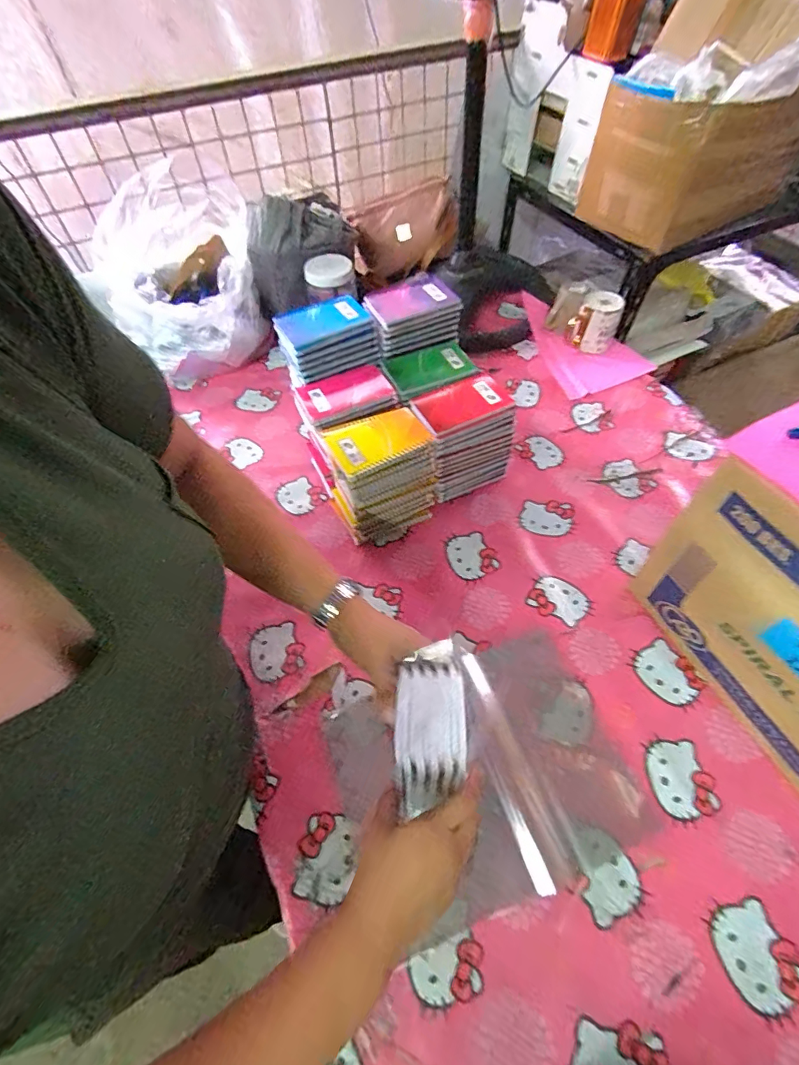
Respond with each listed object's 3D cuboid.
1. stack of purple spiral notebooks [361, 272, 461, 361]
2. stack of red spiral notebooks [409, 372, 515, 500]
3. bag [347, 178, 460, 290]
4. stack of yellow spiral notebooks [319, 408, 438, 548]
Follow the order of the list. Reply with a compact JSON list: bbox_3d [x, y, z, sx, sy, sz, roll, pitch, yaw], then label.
[{"bbox_3d":[0.018,-0.363,0.776,0.141,0.081,0.126,-15,56,-7],"label":"stack of purple spiral notebooks"},{"bbox_3d":[0.098,-0.149,0.747,0.141,0.175,0.099,-21,57,-11],"label":"stack of red spiral notebooks"},{"bbox_3d":[0.013,-0.682,1.079,0.245,0.070,0.175,-14,98,11],"label":"bag"},{"bbox_3d":[-0.031,-0.091,0.707,0.145,0.183,0.111,-26,58,-14],"label":"stack of yellow spiral notebooks"}]

